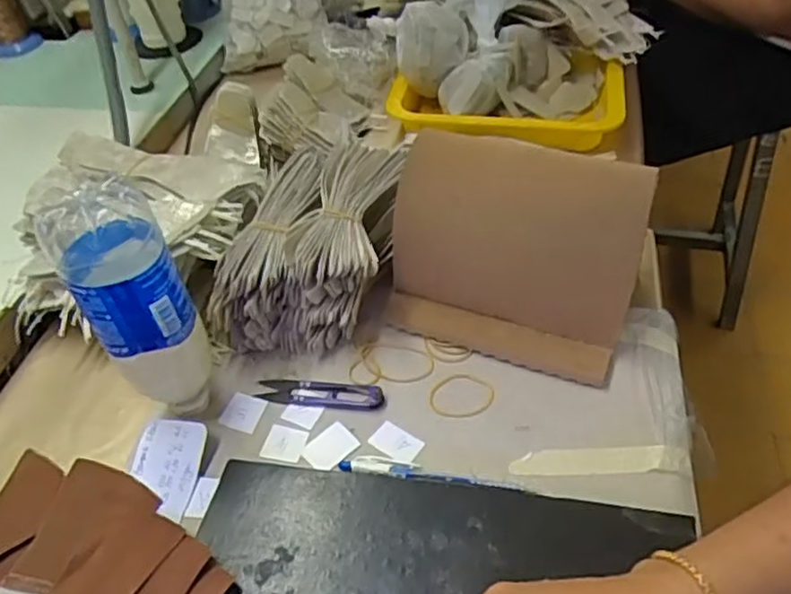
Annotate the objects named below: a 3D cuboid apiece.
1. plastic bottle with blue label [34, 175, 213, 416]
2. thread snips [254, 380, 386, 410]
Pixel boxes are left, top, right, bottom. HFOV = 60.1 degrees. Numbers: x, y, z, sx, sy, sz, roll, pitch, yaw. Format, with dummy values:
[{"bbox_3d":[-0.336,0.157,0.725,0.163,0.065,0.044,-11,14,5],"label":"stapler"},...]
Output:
[{"bbox_3d":[-0.168,0.014,0.462,0.064,0.201,0.055,-25,50,-18],"label":"plastic bottle with blue label"},{"bbox_3d":[-0.058,0.073,0.526,0.098,0.008,0.022,5,47,9],"label":"thread snips"}]

